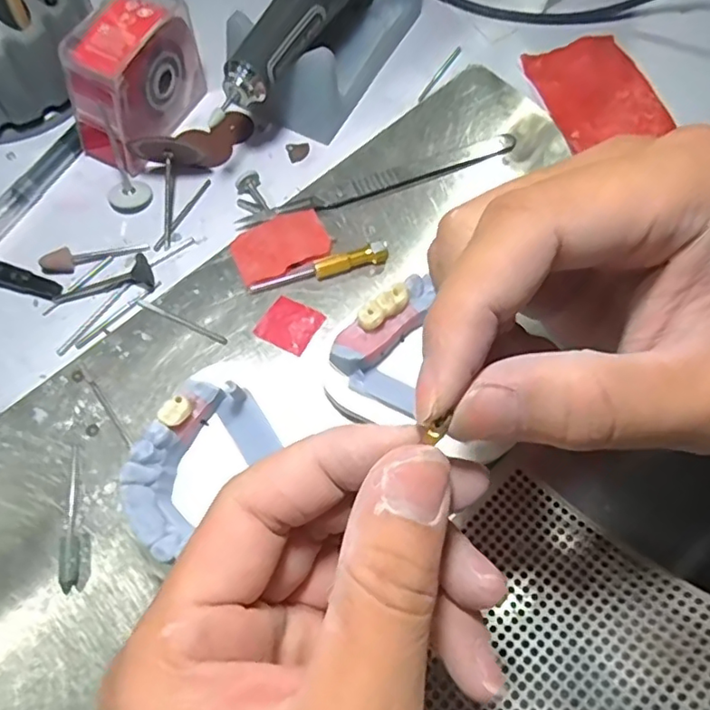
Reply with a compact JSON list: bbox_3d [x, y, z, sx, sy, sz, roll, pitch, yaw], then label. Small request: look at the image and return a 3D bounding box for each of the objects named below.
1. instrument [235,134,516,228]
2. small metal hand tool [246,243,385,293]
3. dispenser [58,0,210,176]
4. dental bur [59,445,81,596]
[{"bbox_3d":[0.013,-0.084,0.278,0.140,0.006,0.011,-21,71,-10],"label":"instrument"},{"bbox_3d":[-0.015,-0.038,0.257,0.061,0.008,0.008,-17,70,-9],"label":"small metal hand tool"},{"bbox_3d":[-0.100,-0.124,0.266,0.029,0.052,0.063,28,70,8],"label":"dispenser"},{"bbox_3d":[-0.105,0.059,0.217,0.006,0.006,0.052,-7,69,-5],"label":"dental bur"}]

